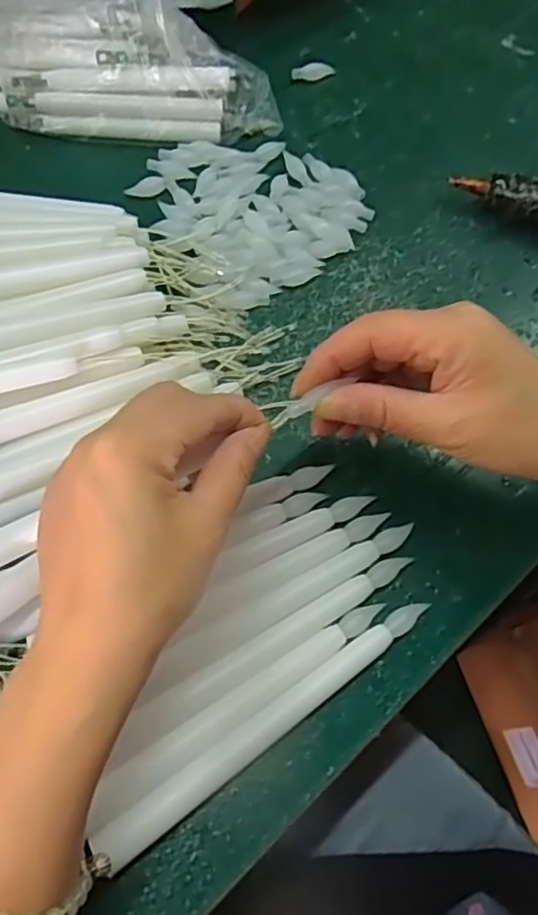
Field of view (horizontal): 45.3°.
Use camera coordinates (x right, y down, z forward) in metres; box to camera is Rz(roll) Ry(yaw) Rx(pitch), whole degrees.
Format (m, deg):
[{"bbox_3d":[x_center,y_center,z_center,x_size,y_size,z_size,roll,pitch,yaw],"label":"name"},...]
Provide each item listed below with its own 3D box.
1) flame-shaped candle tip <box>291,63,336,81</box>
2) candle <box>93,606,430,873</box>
[{"bbox_3d":[0.031,-0.272,0.453,0.032,0.006,0.009,-14,68,-8],"label":"flame-shaped candle tip"},{"bbox_3d":[0.004,0.116,0.281,0.168,0.014,0.016,-33,72,-15],"label":"candle"}]

